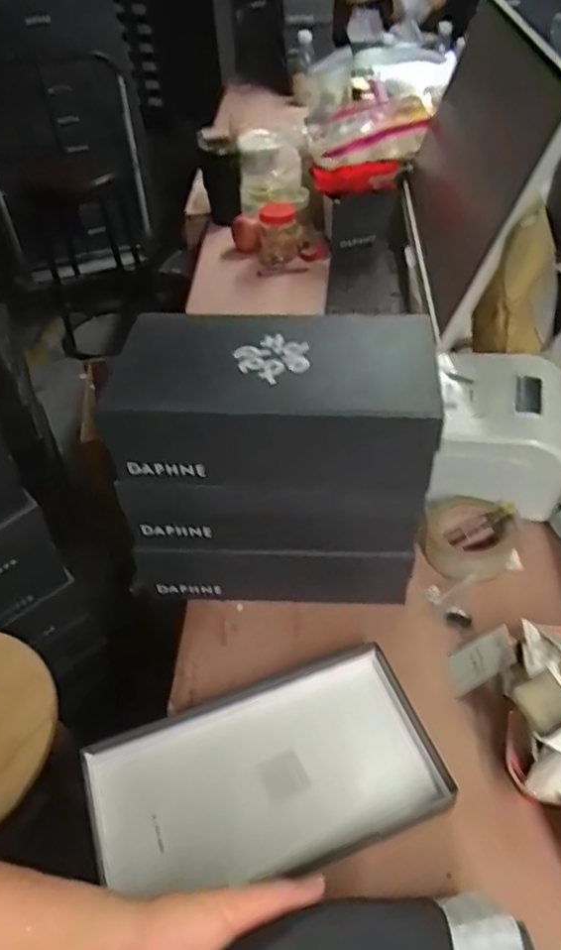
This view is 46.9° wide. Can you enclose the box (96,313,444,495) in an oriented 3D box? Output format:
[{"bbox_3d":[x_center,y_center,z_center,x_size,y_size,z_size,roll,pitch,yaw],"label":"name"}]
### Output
[{"bbox_3d":[-0.007,-0.073,0.635,0.294,0.108,0.157,0,44,4],"label":"box"}]

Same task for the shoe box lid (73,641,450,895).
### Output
[{"bbox_3d":[-0.017,0.276,0.593,0.306,0.029,0.163,-16,45,-11],"label":"shoe box lid"}]

